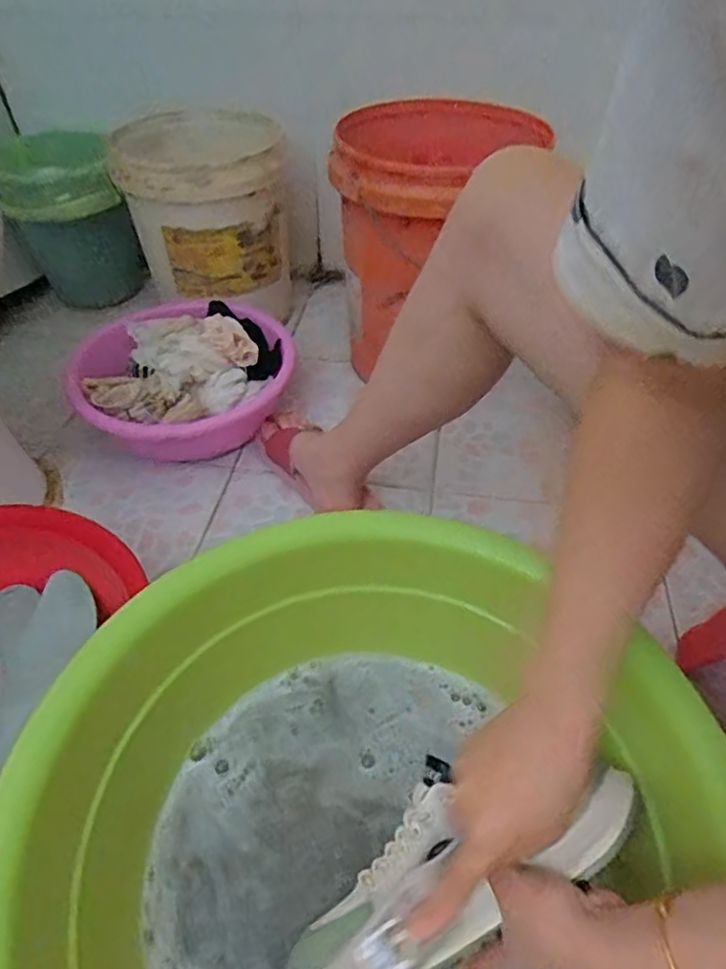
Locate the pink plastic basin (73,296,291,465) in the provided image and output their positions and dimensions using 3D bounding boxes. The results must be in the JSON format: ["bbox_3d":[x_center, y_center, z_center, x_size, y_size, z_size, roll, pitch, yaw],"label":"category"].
[{"bbox_3d":[-0.273,-0.173,0.944,0.294,0.121,0.292,0,46,0],"label":"pink plastic basin"}]

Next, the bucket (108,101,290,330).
[{"bbox_3d":[-0.270,-0.470,1.040,0.276,0.288,0.250,-19,50,-18],"label":"bucket"}]

